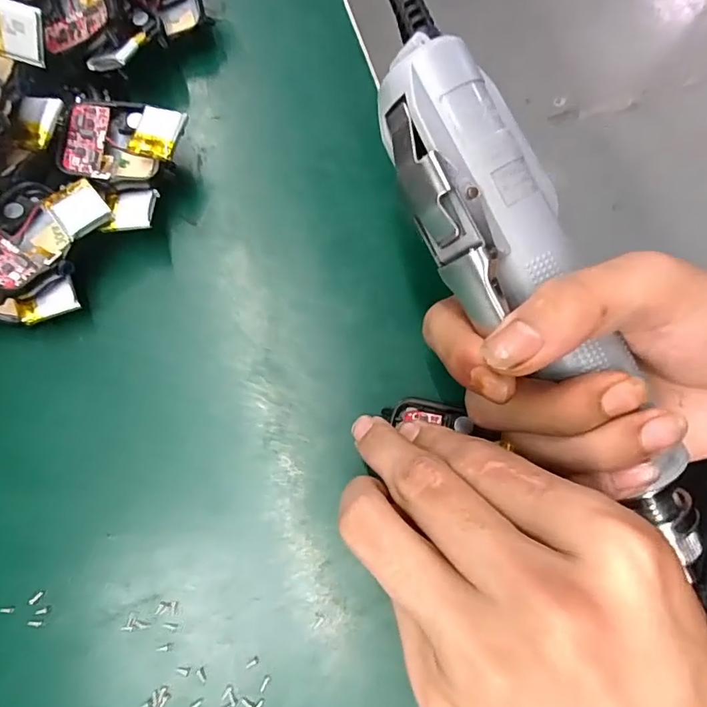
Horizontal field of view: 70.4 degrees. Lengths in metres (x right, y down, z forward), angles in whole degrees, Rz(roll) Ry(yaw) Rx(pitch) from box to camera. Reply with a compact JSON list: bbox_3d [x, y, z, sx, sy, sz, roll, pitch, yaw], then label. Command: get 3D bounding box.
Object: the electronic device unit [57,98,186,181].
[{"bbox_3d":[-0.094,-0.087,0.205,0.050,0.014,0.036,-1,73,-2],"label":"electronic device unit"}]

